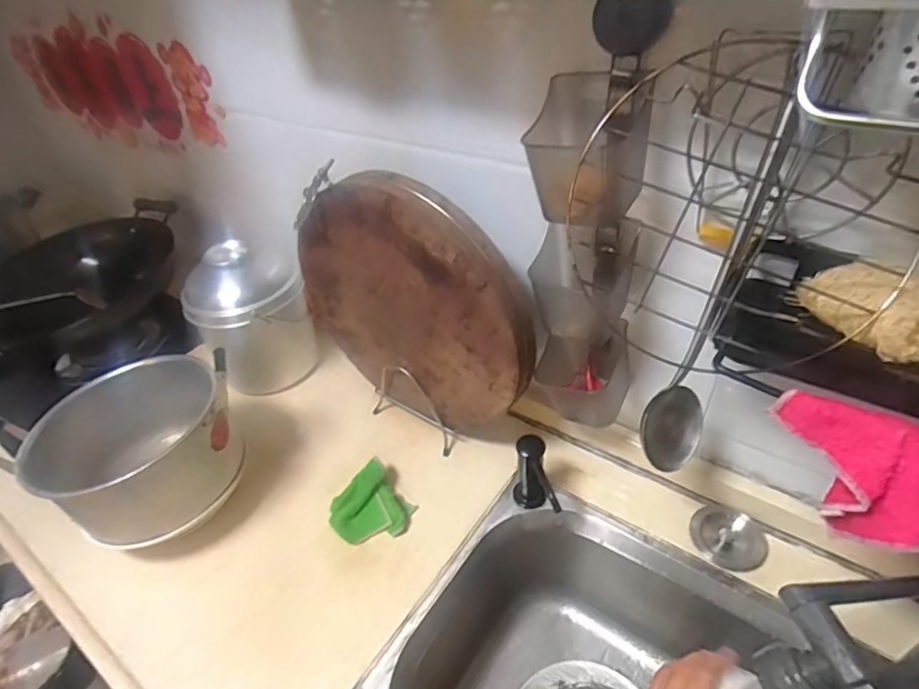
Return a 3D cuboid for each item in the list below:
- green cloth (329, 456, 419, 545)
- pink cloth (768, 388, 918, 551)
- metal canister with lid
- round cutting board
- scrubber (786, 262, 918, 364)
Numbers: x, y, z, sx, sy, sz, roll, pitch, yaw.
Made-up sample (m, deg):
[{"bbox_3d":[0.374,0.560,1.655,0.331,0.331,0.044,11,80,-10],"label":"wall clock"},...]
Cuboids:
[{"bbox_3d":[-0.122,0.224,0.726,0.099,0.044,0.095,-34,47,-29],"label":"green cloth"},{"bbox_3d":[0.282,0.093,0.373,0.122,0.083,0.042,24,49,31],"label":"pink cloth"},{"bbox_3d":[-0.366,-0.052,0.929,0.158,0.205,0.167,27,50,33],"label":"metal canister with lid"},{"bbox_3d":[-0.087,-0.049,0.717,0.381,0.349,0.046,24,48,30],"label":"round cutting board"},{"bbox_3d":[0.322,-0.034,0.404,0.063,0.048,0.106,-7,40,-2],"label":"scrubber"}]

